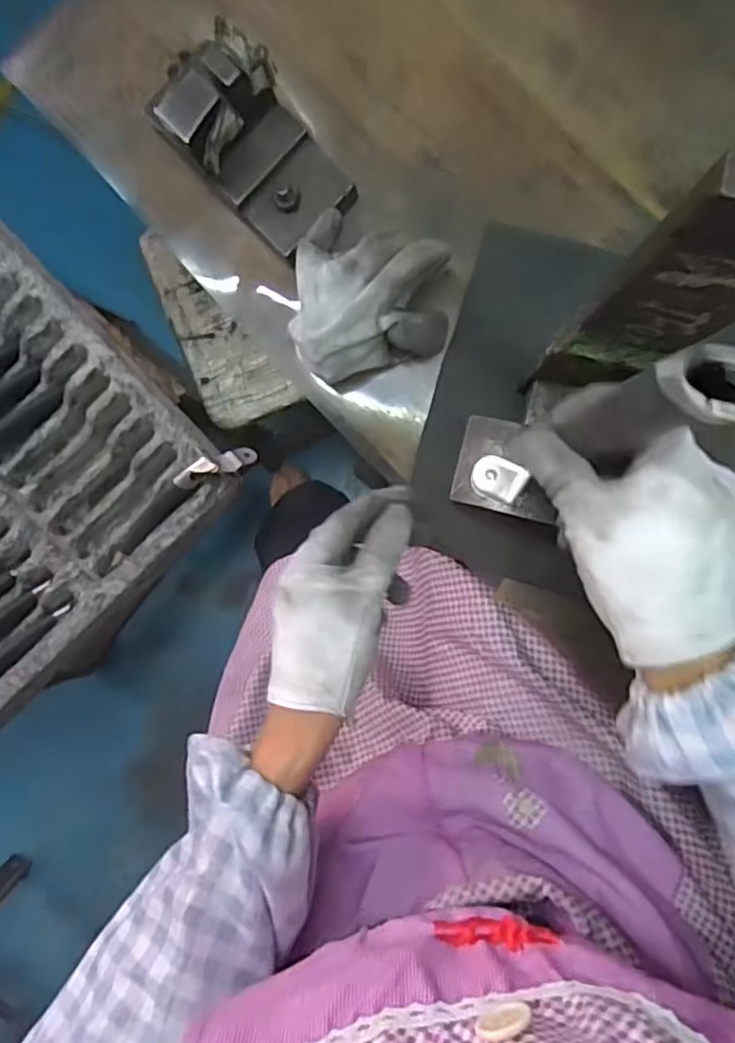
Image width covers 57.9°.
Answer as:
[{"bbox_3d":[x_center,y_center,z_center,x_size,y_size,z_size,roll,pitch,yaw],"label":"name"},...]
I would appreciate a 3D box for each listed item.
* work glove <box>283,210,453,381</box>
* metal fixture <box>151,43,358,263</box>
[{"bbox_3d":[0.002,-0.123,0.394,0.088,0.064,0.084,11,91,4],"label":"work glove"},{"bbox_3d":[-0.062,-0.214,0.393,0.091,0.076,0.062,41,93,3],"label":"metal fixture"}]

